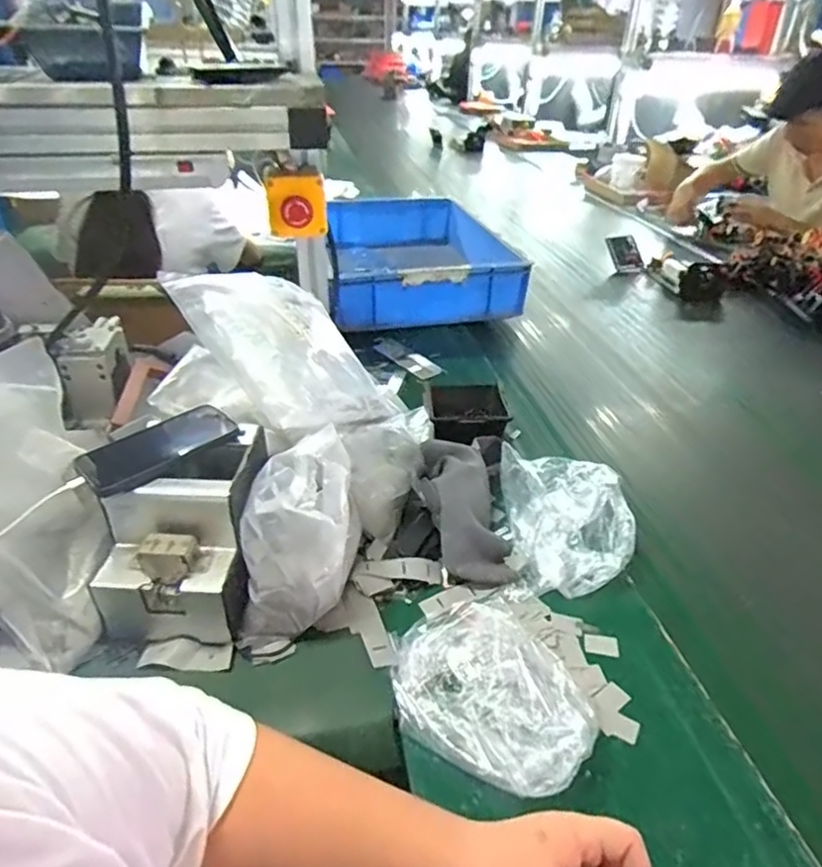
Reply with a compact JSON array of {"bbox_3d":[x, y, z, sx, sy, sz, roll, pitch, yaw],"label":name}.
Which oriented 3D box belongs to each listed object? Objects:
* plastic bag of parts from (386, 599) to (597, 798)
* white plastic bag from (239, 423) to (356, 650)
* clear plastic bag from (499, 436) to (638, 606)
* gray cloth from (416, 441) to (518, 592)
[{"bbox_3d":[0.070,0.232,0.542,0.144,0.052,0.187,-21,40,-30],"label":"plastic bag of parts"},{"bbox_3d":[-0.114,0.100,0.626,0.107,0.148,0.174,1,34,-2],"label":"white plastic bag"},{"bbox_3d":[0.186,0.102,0.715,0.153,0.063,0.184,4,34,2],"label":"clear plastic bag"},{"bbox_3d":[0.060,0.084,0.706,0.093,0.059,0.194,-8,57,-11],"label":"gray cloth"}]

